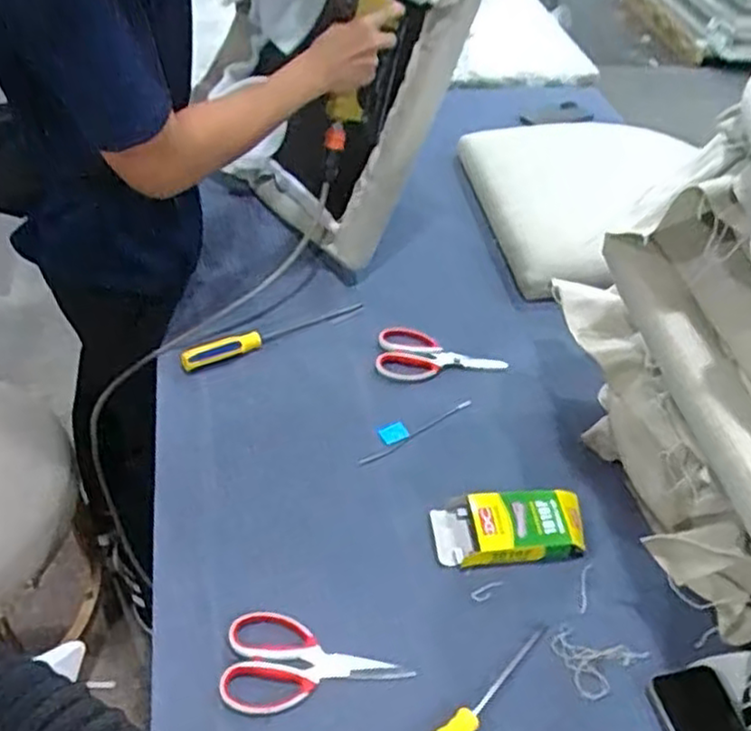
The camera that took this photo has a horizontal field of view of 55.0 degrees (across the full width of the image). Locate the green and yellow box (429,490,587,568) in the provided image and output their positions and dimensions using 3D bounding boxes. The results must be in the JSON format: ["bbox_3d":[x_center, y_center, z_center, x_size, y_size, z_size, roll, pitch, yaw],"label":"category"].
[{"bbox_3d":[0.159,0.191,0.857,0.178,0.036,0.084,-1,47,-7],"label":"green and yellow box"}]

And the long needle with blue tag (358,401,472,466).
[{"bbox_3d":[0.052,0.080,0.974,0.183,0.007,0.035,-28,55,-28],"label":"long needle with blue tag"}]

